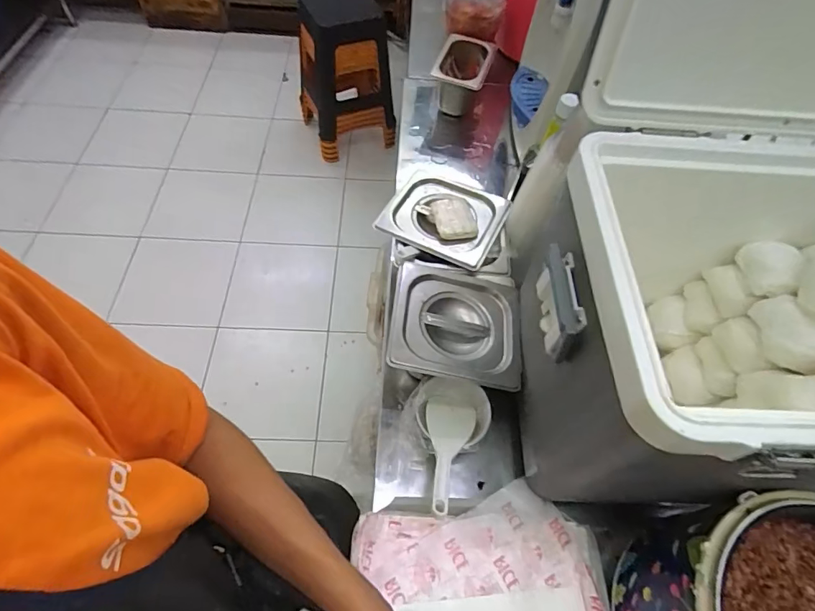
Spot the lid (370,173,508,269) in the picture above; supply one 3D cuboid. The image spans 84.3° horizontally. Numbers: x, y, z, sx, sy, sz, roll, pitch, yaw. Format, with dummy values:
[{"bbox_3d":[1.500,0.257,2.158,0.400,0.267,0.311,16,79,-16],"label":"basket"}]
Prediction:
[{"bbox_3d":[0.057,-0.147,0.729,0.179,0.019,0.160,24,60,11],"label":"lid"}]

